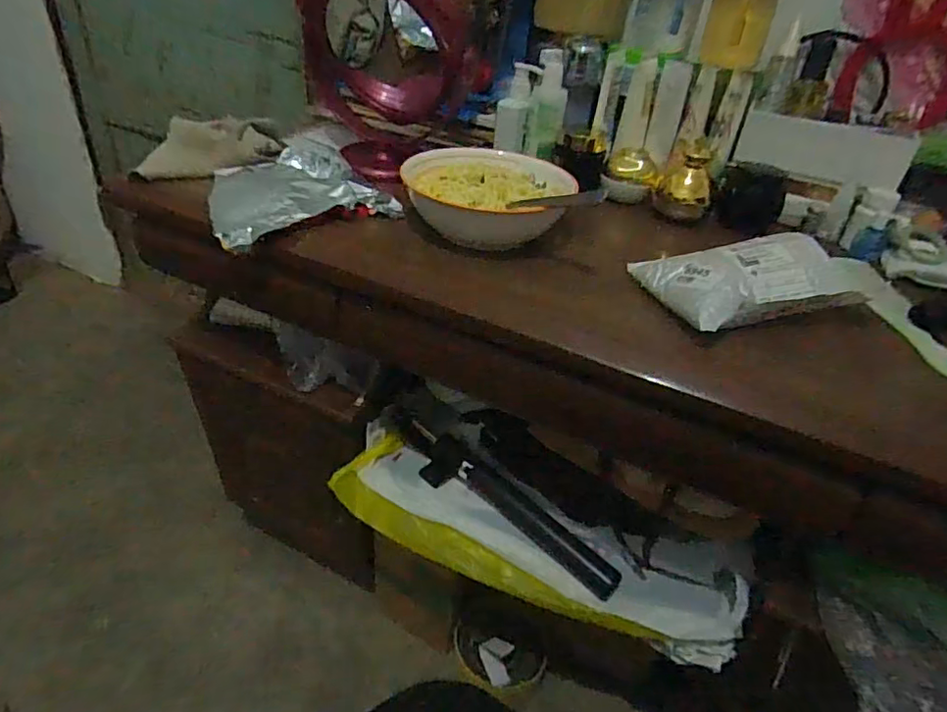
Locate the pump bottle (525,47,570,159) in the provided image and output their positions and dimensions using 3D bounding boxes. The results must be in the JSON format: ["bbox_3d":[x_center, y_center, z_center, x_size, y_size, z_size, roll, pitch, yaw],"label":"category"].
[{"bbox_3d":[0.094,-0.313,0.726,0.045,0.114,0.062,9,36,3],"label":"pump bottle"}]

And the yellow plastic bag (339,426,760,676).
[{"bbox_3d":[0.059,0.210,0.671,0.476,0.101,0.097,20,38,17],"label":"yellow plastic bag"}]

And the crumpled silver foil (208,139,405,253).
[{"bbox_3d":[-0.201,-0.190,0.643,0.184,0.035,0.194,-13,40,-25],"label":"crumpled silver foil"}]

